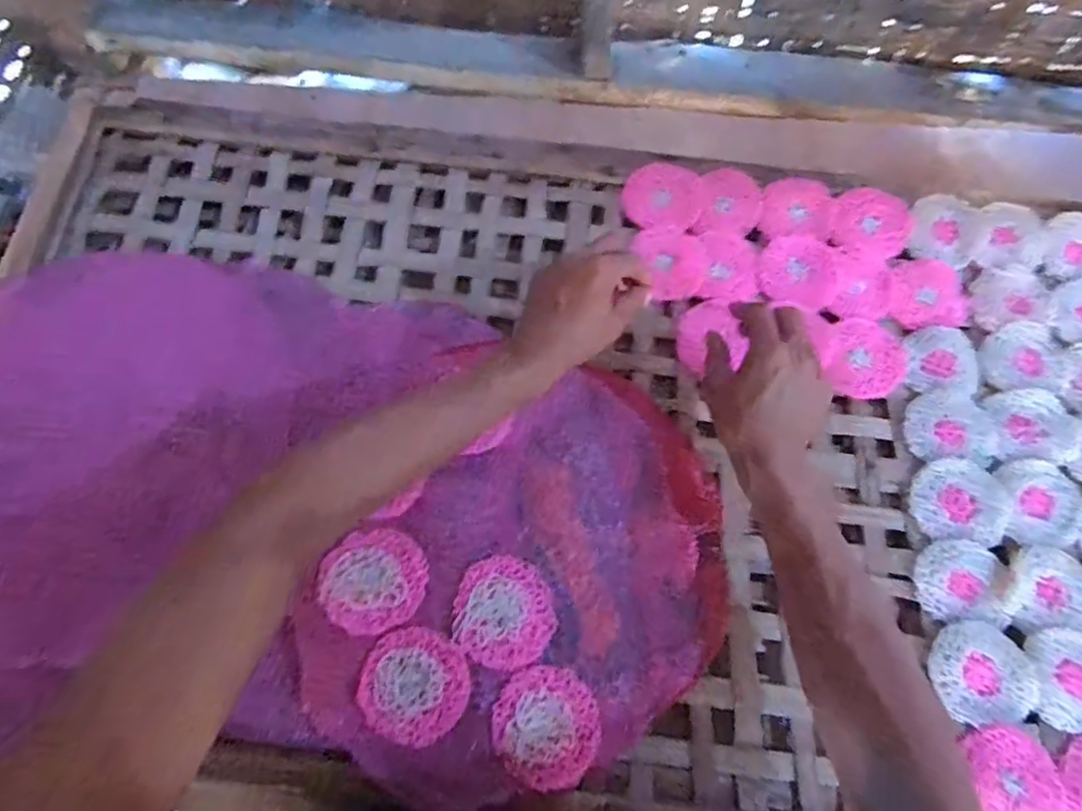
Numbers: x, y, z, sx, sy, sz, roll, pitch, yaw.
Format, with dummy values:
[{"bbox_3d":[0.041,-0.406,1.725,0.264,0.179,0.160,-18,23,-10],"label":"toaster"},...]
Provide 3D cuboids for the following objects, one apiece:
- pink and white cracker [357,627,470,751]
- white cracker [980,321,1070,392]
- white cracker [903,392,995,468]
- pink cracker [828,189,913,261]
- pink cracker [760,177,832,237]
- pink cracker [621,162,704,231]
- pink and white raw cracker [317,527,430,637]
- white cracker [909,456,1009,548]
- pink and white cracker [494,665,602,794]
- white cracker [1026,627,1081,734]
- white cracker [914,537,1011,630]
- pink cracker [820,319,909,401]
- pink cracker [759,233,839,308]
[{"bbox_3d":[-0.093,0.208,0.444,0.076,0.007,0.076,0,71,-1],"label":"pink and white cracker"},{"bbox_3d":[0.460,-0.046,0.568,0.084,0.008,0.068,5,71,0],"label":"white cracker"},{"bbox_3d":[0.371,0.021,0.548,0.073,0.010,0.063,9,71,1],"label":"white cracker"},{"bbox_3d":[0.334,-0.184,0.604,0.080,0.018,0.069,23,72,6],"label":"pink cracker"},{"bbox_3d":[0.258,-0.200,0.609,0.069,0.011,0.065,10,71,2],"label":"pink cracker"},{"bbox_3d":[0.124,-0.214,0.610,0.078,0.014,0.069,3,71,0],"label":"pink cracker"},{"bbox_3d":[-0.130,0.136,0.467,0.078,0.009,0.076,0,71,-1],"label":"pink and white raw cracker"},{"bbox_3d":[0.364,0.082,0.526,0.077,0.013,0.072,8,71,1],"label":"white cracker"},{"bbox_3d":[0.005,0.237,0.444,0.075,0.016,0.079,0,71,-1],"label":"pink and white cracker"},{"bbox_3d":[0.429,0.219,0.479,0.075,0.006,0.073,3,71,0],"label":"white cracker"},{"bbox_3d":[0.350,0.148,0.504,0.066,0.009,0.069,1,71,-1],"label":"white cracker"},{"bbox_3d":[0.307,-0.042,0.566,0.073,0.017,0.071,0,71,-1],"label":"pink cracker"},{"bbox_3d":[0.253,-0.133,0.591,0.072,0.006,0.073,18,72,4],"label":"pink cracker"}]

